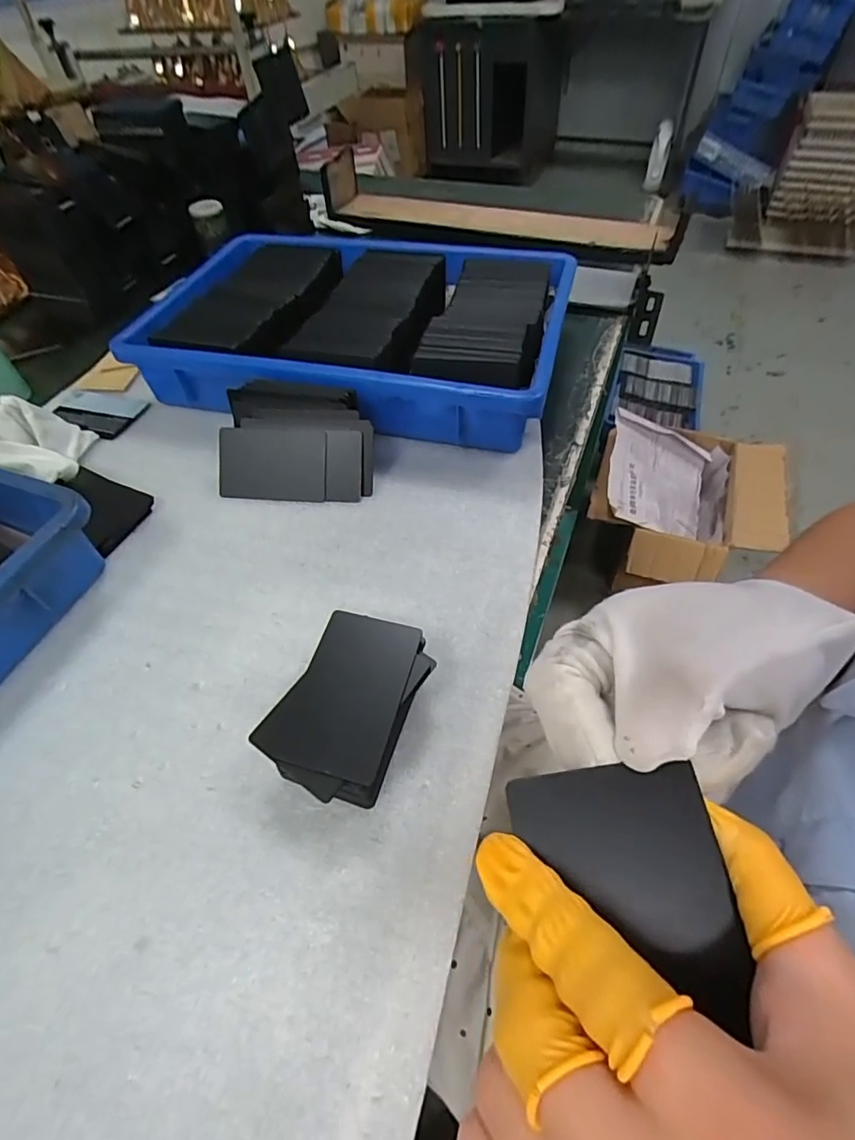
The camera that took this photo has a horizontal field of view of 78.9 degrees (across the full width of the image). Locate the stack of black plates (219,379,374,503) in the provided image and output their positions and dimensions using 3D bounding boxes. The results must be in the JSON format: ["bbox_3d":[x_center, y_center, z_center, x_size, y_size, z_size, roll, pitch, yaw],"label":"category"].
[{"bbox_3d":[-0.101,-0.099,0.407,0.116,0.022,0.089,3,94,5],"label":"stack of black plates"}]

